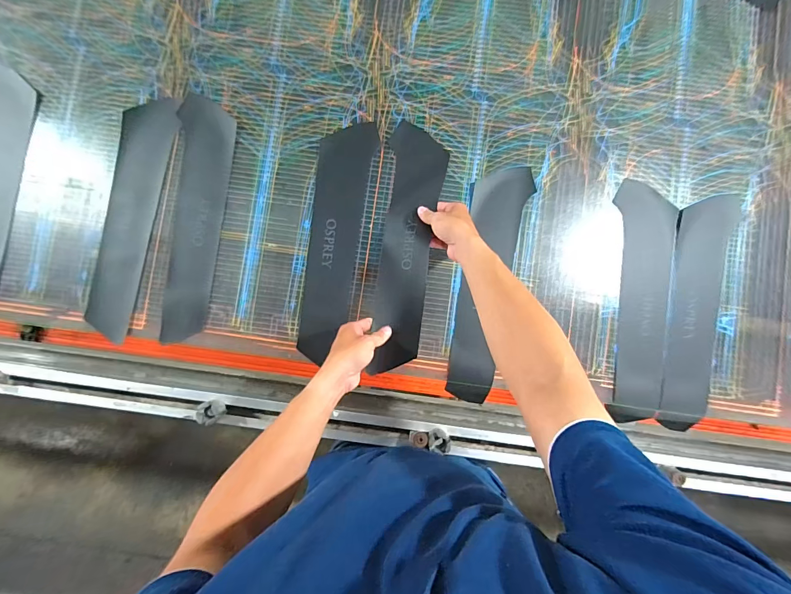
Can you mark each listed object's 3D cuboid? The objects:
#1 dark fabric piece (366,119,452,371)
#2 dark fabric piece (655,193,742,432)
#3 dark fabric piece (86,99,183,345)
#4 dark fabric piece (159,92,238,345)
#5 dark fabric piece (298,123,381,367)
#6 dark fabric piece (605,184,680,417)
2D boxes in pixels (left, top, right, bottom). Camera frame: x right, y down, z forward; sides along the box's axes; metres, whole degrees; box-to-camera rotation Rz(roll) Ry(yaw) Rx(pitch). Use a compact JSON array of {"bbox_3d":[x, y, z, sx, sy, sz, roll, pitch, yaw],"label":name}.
[{"bbox_3d":[0.026,-0.100,0.649,0.103,0.020,0.461,2,77,16],"label":"dark fabric piece"},{"bbox_3d":[0.561,0.021,0.667,0.108,0.016,0.442,13,86,-1],"label":"dark fabric piece"},{"bbox_3d":[-0.517,-0.158,0.696,0.100,0.009,0.460,12,89,5],"label":"dark fabric piece"},{"bbox_3d":[-0.382,-0.150,0.694,0.107,0.008,0.468,4,89,5],"label":"dark fabric piece"},{"bbox_3d":[-0.117,-0.111,0.686,0.104,0.010,0.448,9,87,3],"label":"dark fabric piece"},{"bbox_3d":[0.473,0.007,0.679,0.102,0.019,0.443,2,89,4],"label":"dark fabric piece"}]

